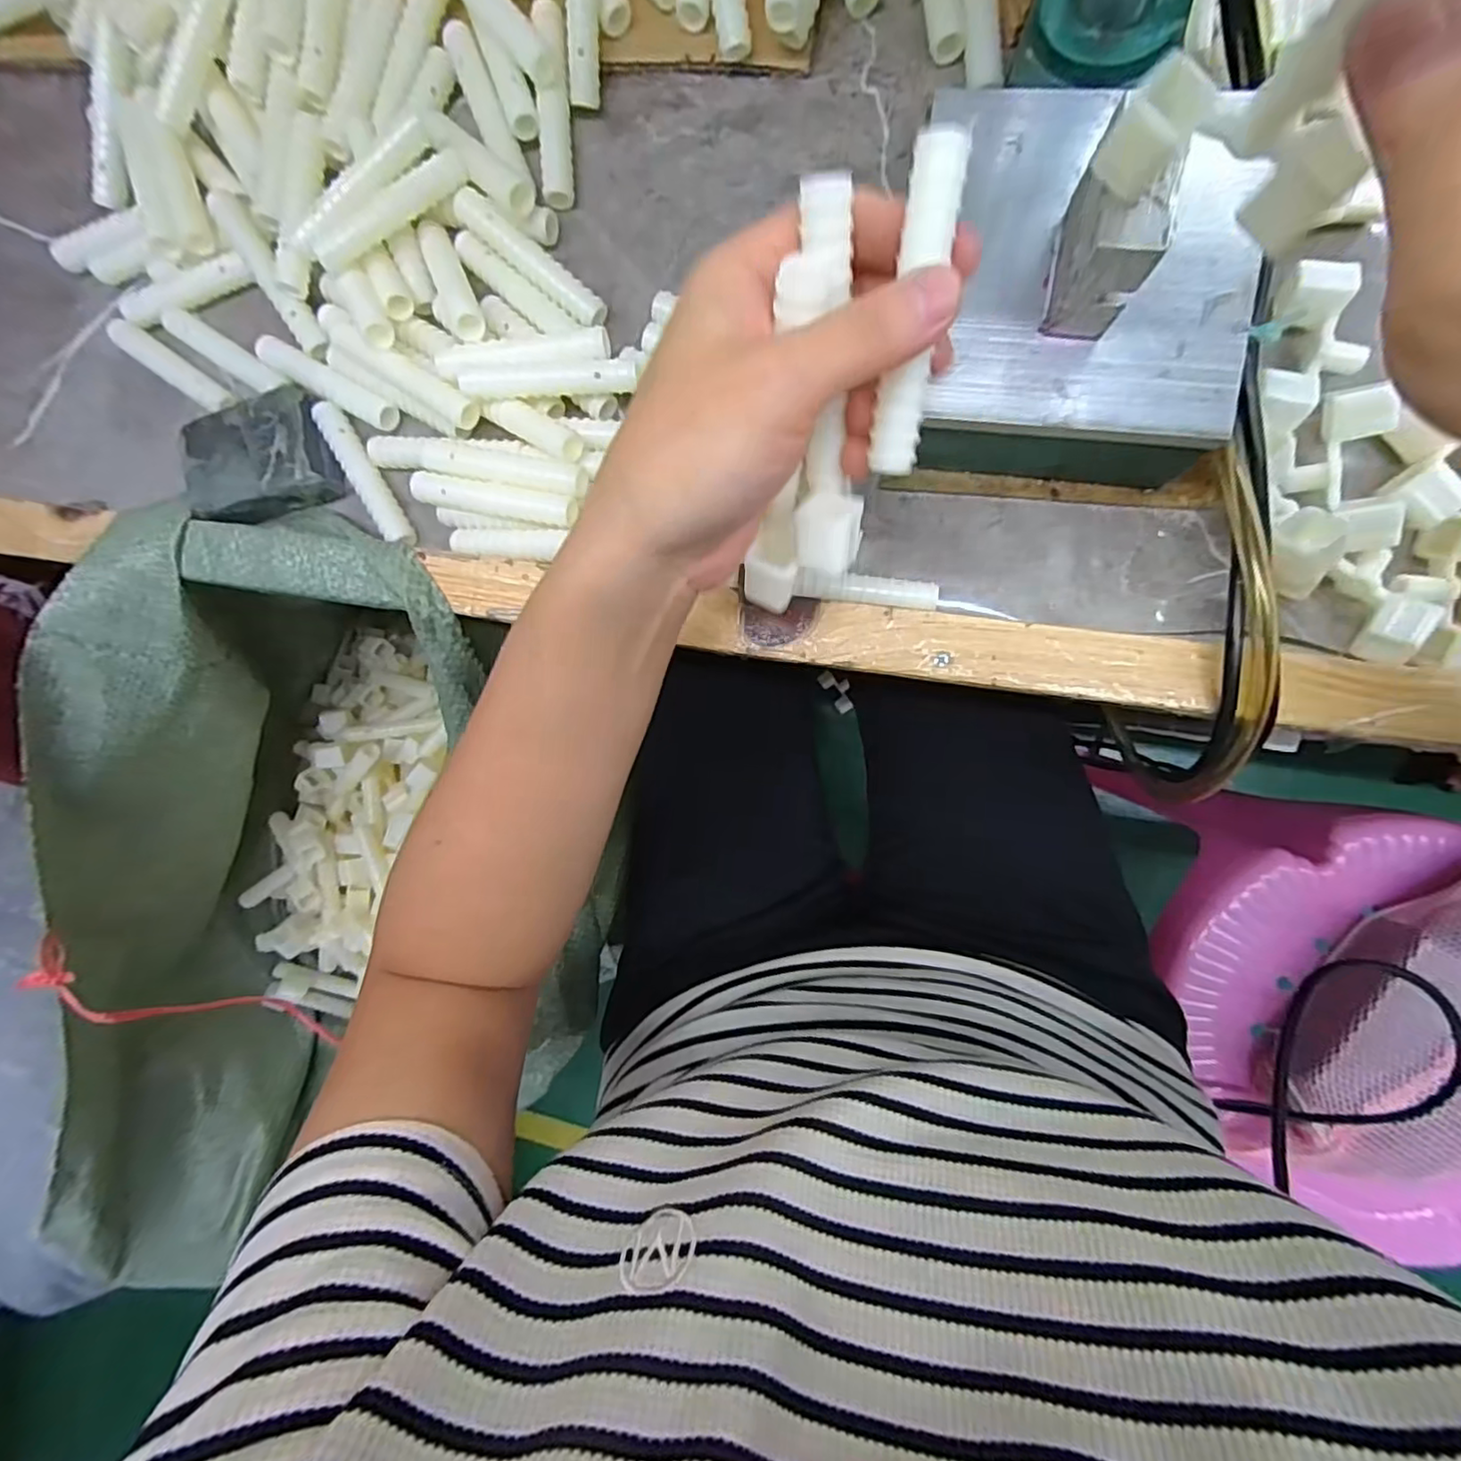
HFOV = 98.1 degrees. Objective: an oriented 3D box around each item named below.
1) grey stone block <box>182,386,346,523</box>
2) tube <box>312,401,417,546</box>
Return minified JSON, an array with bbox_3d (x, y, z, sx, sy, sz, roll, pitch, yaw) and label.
[{"bbox_3d":[-0.238,-0.137,0.322,0.072,0.022,0.051,-18,89,8],"label":"grey stone block"},{"bbox_3d":[-0.183,-0.128,0.314,0.013,0.009,0.081,-32,87,7],"label":"tube"}]

